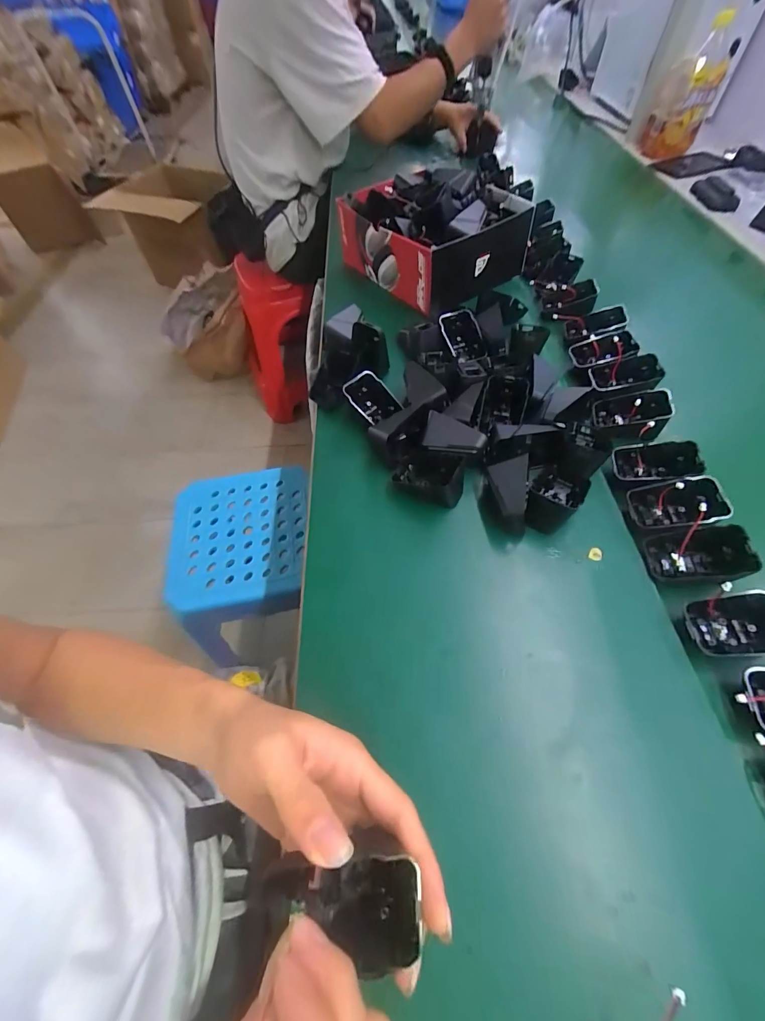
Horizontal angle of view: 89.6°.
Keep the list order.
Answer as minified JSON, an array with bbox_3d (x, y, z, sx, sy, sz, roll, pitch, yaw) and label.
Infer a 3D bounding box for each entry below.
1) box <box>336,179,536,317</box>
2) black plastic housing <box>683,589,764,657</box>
[{"bbox_3d":[0.077,-0.412,0.587,0.198,0.091,0.231,-31,61,-17],"label":"box"},{"bbox_3d":[0.268,0.085,0.285,0.068,0.025,0.045,-16,66,28],"label":"black plastic housing"}]

